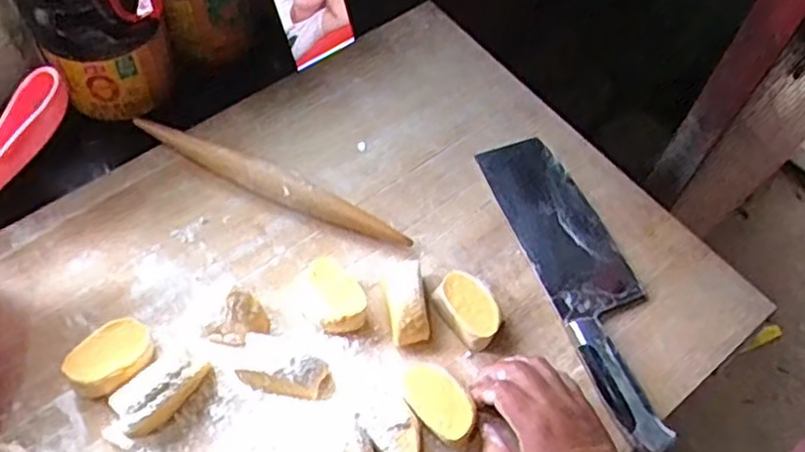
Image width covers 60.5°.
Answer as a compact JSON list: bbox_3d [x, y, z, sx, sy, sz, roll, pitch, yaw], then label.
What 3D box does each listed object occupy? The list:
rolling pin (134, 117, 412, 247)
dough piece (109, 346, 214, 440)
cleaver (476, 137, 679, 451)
[{"bbox_3d":[-0.109,-0.034,0.574,0.242,0.031,0.026,24,61,10],"label":"rolling pin"},{"bbox_3d":[-0.166,0.115,0.481,0.066,0.031,0.039,-33,67,-21],"label":"dough piece"},{"bbox_3d":[0.147,0.038,0.553,0.074,0.017,0.272,-18,62,-14],"label":"cleaver"}]

